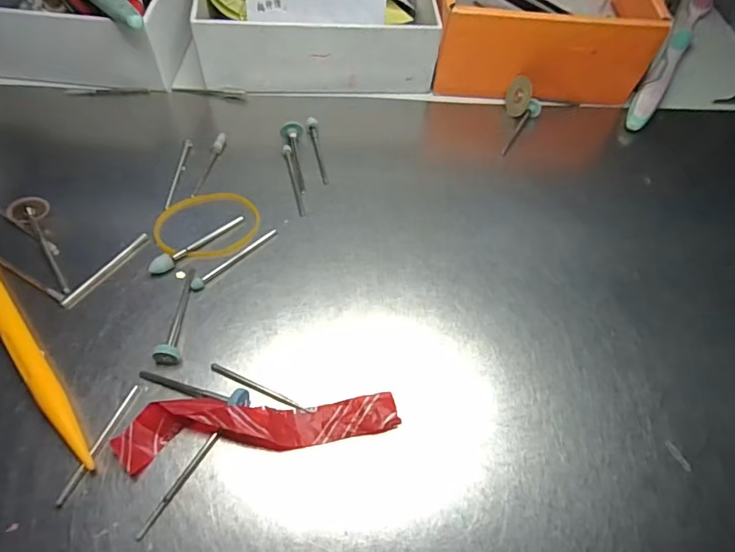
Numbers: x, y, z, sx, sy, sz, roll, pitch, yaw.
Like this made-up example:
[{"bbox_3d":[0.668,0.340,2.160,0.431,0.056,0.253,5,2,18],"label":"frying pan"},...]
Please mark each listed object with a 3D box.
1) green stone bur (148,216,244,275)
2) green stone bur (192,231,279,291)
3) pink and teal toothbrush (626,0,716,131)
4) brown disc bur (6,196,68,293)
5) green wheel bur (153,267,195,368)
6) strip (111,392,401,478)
[{"bbox_3d":[-0.075,-0.015,0.217,0.047,0.007,0.005,-39,68,-24],"label":"green stone bur"},{"bbox_3d":[-0.057,-0.008,0.215,0.044,0.004,0.004,-39,68,-24],"label":"green stone bur"},{"bbox_3d":[0.202,-0.149,0.323,0.014,0.011,0.185,32,61,15],"label":"pink and teal toothbrush"},{"bbox_3d":[-0.138,-0.012,0.211,0.015,0.010,0.049,-27,76,-19],"label":"brown disc bur"},{"bbox_3d":[-0.074,0.014,0.197,0.009,0.009,0.044,6,58,-1],"label":"green wheel bur"},{"bbox_3d":[-0.038,0.052,0.173,0.096,0.013,0.020,-6,59,-8],"label":"strip"}]

